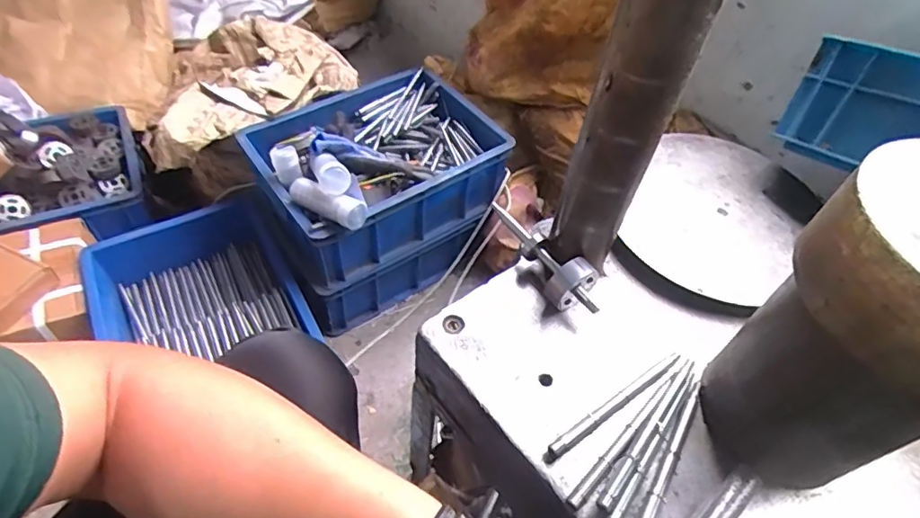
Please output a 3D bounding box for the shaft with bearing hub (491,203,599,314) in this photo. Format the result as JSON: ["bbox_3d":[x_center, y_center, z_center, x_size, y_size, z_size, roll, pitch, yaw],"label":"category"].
[{"bbox_3d":[0.092,0.000,0.551,0.055,0.047,0.144,-22,57,-21],"label":"shaft with bearing hub"}]

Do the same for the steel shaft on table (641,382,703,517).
[{"bbox_3d":[0.176,0.170,0.448,0.012,0.014,0.163,28,54,17],"label":"steel shaft on table"}]

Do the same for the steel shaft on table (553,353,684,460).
[{"bbox_3d":[0.143,0.126,0.480,0.162,0.008,0.010,-28,59,-24],"label":"steel shaft on table"}]

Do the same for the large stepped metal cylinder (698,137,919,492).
[{"bbox_3d":[0.281,0.062,0.381,0.138,0.249,0.141,-19,55,-19],"label":"large stepped metal cylinder"}]

